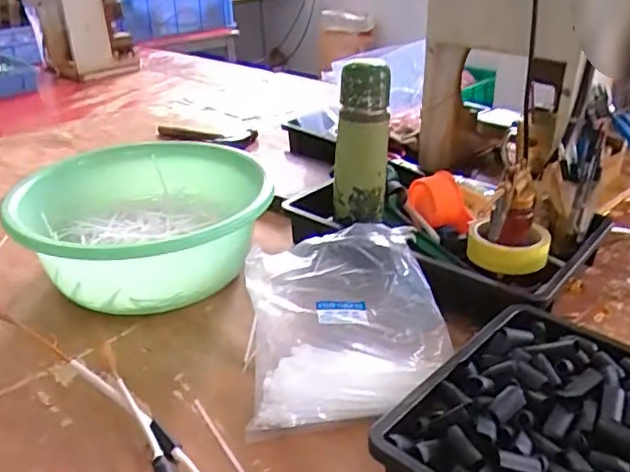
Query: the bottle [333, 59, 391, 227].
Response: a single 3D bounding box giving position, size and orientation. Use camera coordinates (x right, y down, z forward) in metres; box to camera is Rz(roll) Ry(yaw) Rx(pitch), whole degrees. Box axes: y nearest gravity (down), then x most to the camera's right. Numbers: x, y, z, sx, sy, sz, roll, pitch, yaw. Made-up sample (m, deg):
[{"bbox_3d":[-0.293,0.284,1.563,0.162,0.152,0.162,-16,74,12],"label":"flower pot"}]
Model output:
[{"bbox_3d":[0.058,-0.121,0.745,0.065,0.187,0.055,4,28,11],"label":"bottle"}]

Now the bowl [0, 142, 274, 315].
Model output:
[{"bbox_3d":[-0.214,-0.009,0.754,0.296,0.124,0.318,-1,27,0],"label":"bowl"}]

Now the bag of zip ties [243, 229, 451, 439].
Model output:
[{"bbox_3d":[0.032,0.085,0.615,0.202,0.088,0.222,-4,28,-6],"label":"bag of zip ties"}]

